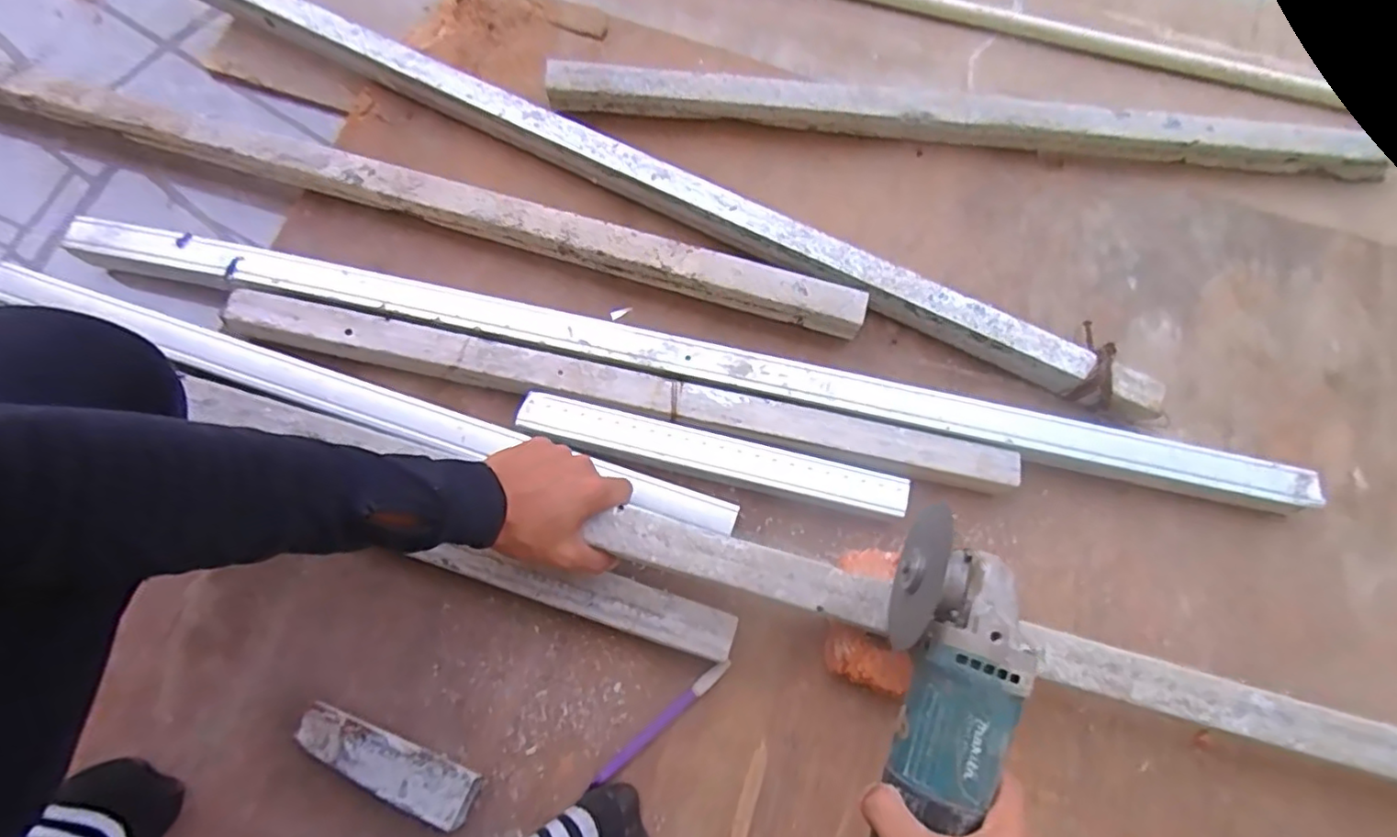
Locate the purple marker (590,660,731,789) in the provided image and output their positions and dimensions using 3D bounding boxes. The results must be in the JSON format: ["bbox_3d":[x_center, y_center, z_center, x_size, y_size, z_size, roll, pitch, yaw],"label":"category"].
[{"bbox_3d":[-0.030,0.250,0.513,0.140,0.006,0.012,-38,77,-12],"label":"purple marker"}]

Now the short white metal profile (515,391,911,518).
[{"bbox_3d":[0.011,0.035,0.547,0.333,0.028,0.039,13,73,3],"label":"short white metal profile"}]

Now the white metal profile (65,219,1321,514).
[{"bbox_3d":[-0.029,-0.048,0.571,1.132,0.025,0.047,12,72,3],"label":"white metal profile"}]

